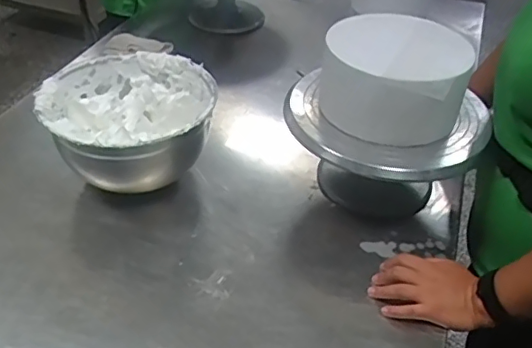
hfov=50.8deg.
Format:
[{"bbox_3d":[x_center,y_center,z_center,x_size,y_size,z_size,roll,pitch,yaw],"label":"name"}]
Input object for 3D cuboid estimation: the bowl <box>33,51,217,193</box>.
[{"bbox_3d":[-0.194,-0.059,0.824,0.229,0.152,0.217,2,39,-2],"label":"bowl"}]

